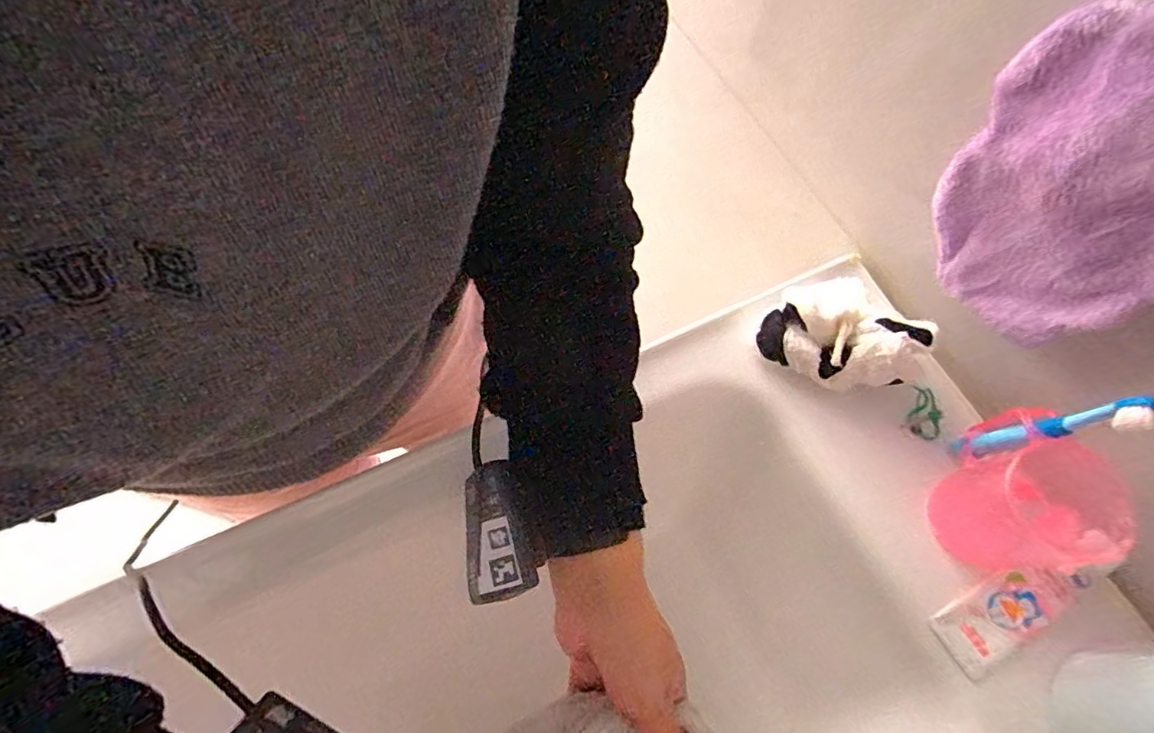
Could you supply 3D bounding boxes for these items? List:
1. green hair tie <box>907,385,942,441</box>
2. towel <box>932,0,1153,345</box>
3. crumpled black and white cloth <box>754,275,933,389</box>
[{"bbox_3d":[0.274,0.037,0.433,0.022,0.009,0.041,9,66,2],"label":"green hair tie"},{"bbox_3d":[0.280,-0.097,0.293,0.027,0.199,0.154,-21,68,-11],"label":"towel"},{"bbox_3d":[0.205,-0.021,0.428,0.095,0.051,0.100,-28,70,-13],"label":"crumpled black and white cloth"}]

